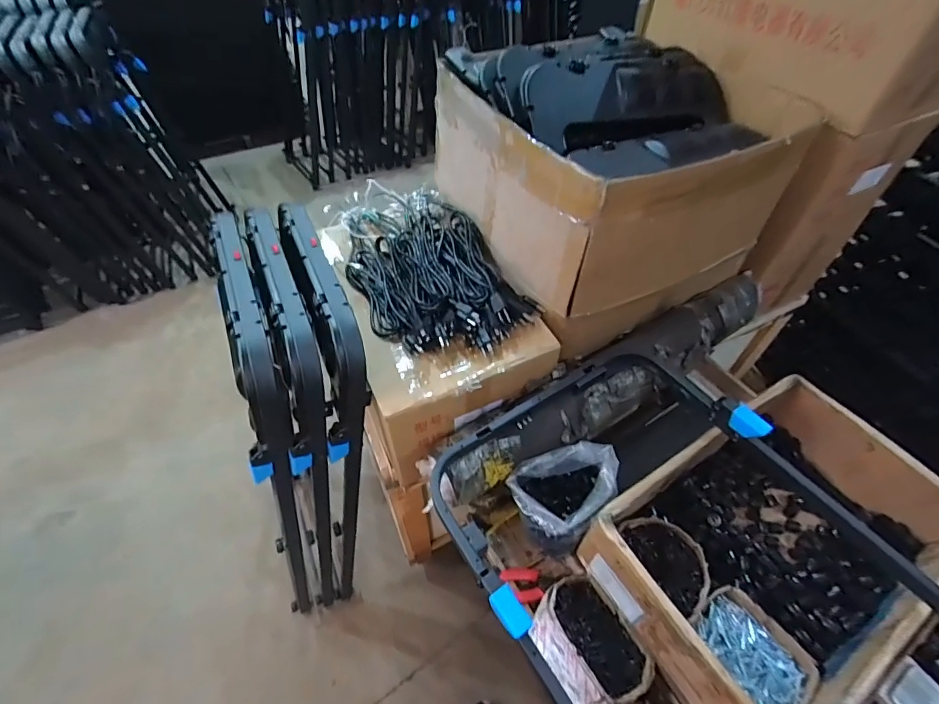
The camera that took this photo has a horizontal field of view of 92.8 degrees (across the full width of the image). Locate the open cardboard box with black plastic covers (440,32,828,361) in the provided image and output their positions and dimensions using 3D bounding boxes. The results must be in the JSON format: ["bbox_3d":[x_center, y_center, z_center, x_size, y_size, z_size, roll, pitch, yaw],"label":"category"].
[{"bbox_3d":[0.301,-0.400,0.966,0.605,0.367,0.543,-24,54,-20],"label":"open cardboard box with black plastic covers"}]

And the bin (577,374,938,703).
[{"bbox_3d":[0.505,0.308,0.744,0.547,0.168,0.352,-24,54,-19],"label":"bin"}]

